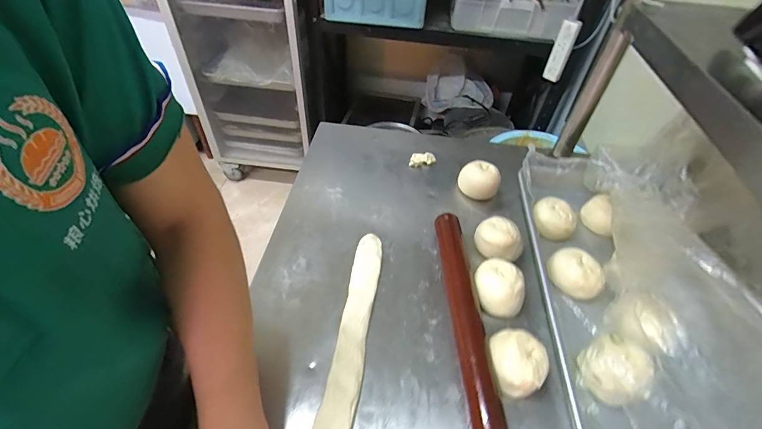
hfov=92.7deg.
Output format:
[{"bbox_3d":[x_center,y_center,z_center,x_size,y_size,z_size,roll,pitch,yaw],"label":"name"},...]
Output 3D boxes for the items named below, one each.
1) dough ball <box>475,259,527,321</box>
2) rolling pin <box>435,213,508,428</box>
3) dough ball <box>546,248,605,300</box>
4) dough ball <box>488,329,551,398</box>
[{"bbox_3d":[0.166,0.100,0.515,0.065,0.041,0.081,5,48,4],"label":"dough ball"},{"bbox_3d":[0.112,0.128,0.493,0.037,0.029,0.321,0,48,-1],"label":"rolling pin"},{"bbox_3d":[0.289,0.084,0.542,0.068,0.041,0.082,-33,57,-27],"label":"dough ball"},{"bbox_3d":[0.166,0.181,0.444,0.064,0.052,0.070,1,48,-1],"label":"dough ball"}]

